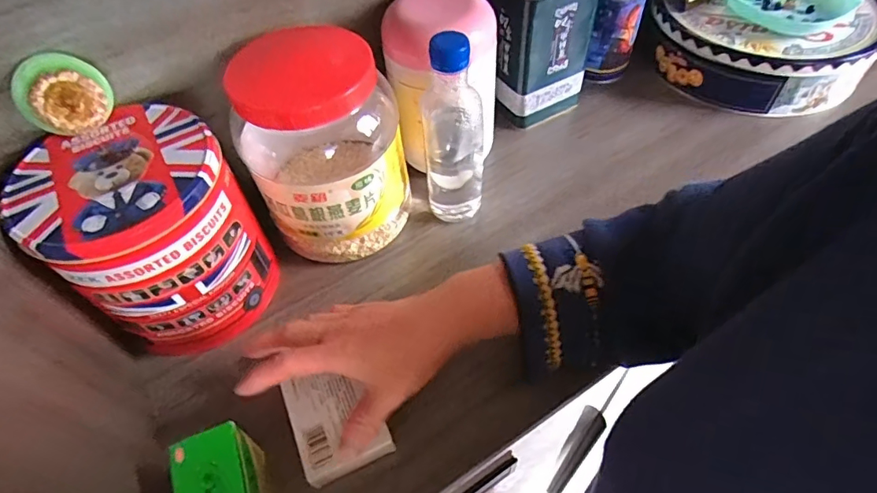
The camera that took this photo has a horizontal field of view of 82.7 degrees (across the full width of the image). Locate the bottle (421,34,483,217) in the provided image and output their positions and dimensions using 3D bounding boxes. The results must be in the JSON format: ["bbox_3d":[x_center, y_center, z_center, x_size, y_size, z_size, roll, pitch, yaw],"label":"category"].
[{"bbox_3d":[0.014,-0.103,0.461,0.053,0.197,0.064,-1,54,2],"label":"bottle"}]

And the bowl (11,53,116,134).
[{"bbox_3d":[-0.282,-0.114,0.374,0.058,0.055,0.032,-37,30,-18],"label":"bowl"}]

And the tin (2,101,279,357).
[{"bbox_3d":[-0.230,-0.008,0.421,0.133,0.153,0.131,-2,54,2],"label":"tin"}]

